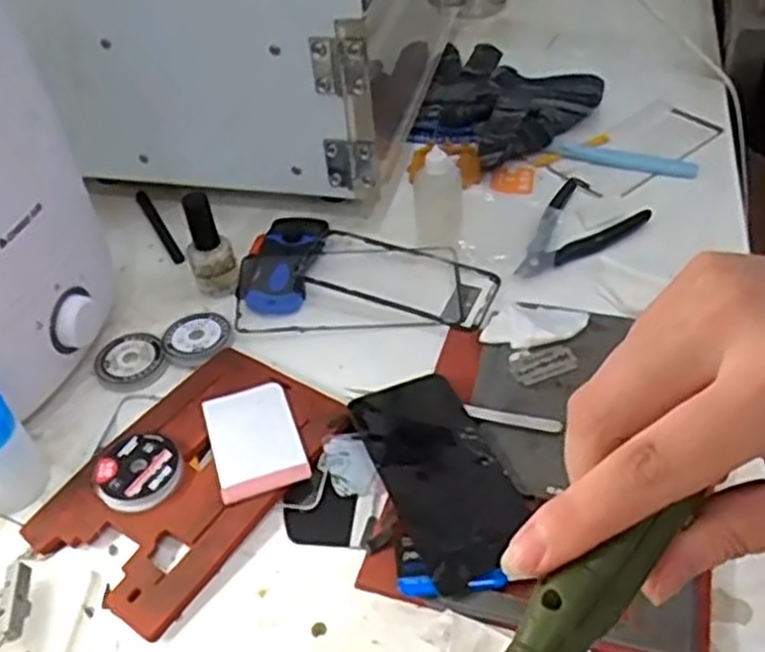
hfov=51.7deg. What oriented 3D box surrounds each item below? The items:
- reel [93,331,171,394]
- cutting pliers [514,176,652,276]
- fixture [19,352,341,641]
[{"bbox_3d":[-0.168,0.024,0.531,0.045,0.010,0.045,22,50,27],"label":"reel"},{"bbox_3d":[0.138,-0.076,0.594,0.122,0.015,0.071,-35,50,-27],"label":"cutting pliers"},{"bbox_3d":[-0.110,0.083,0.460,0.111,0.012,0.166,24,51,28],"label":"fixture"}]

